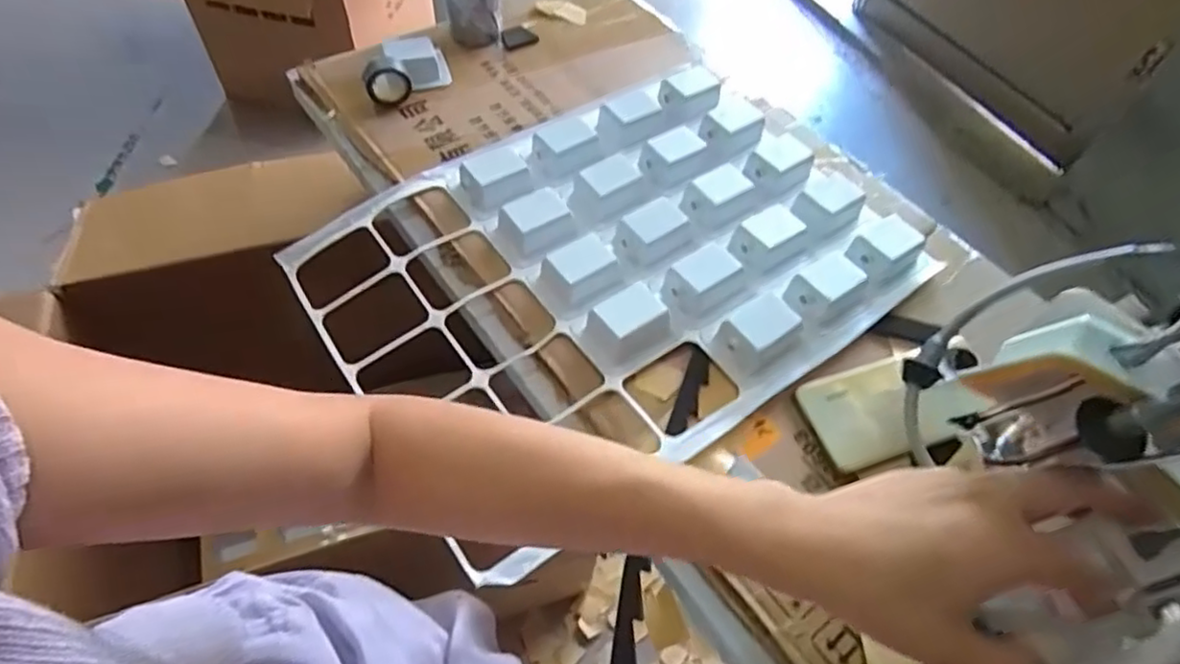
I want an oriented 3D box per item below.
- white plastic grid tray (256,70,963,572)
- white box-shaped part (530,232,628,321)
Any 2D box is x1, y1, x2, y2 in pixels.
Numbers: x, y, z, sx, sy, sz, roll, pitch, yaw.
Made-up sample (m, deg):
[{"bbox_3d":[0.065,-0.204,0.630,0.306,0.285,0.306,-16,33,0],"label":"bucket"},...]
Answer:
[{"bbox_3d":[0.027,-0.071,0.566,0.477,0.027,0.354,-29,63,-23],"label":"white plastic grid tray"},{"bbox_3d":[-0.008,-0.044,0.559,0.069,0.035,0.057,-32,64,-24],"label":"white box-shaped part"}]

